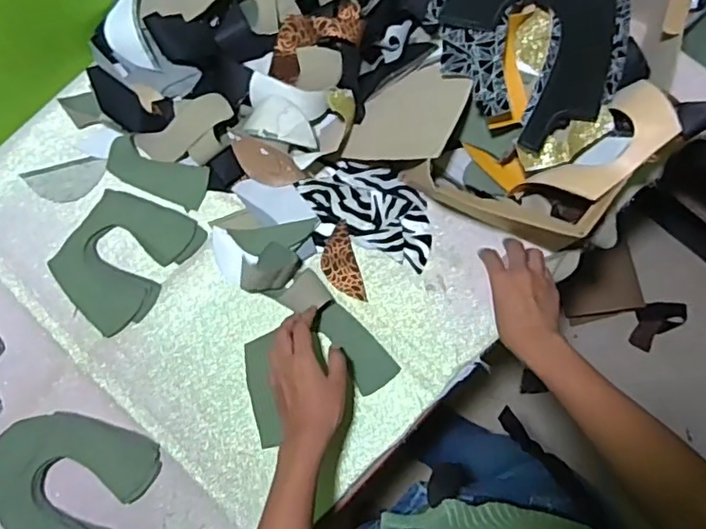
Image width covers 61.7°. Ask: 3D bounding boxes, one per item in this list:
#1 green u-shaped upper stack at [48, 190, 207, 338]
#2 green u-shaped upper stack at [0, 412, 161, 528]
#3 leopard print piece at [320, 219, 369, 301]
[{"bbox_3d":[-0.272,-0.009,0.698,0.130,0.008,0.158,34,81,8],"label":"green u-shaped upper stack"},{"bbox_3d":[-0.316,0.238,0.643,0.163,0.019,0.159,30,80,8],"label":"green u-shaped upper stack"},{"bbox_3d":[-0.015,0.000,0.691,0.041,0.004,0.092,-16,84,-2],"label":"leopard print piece"}]

